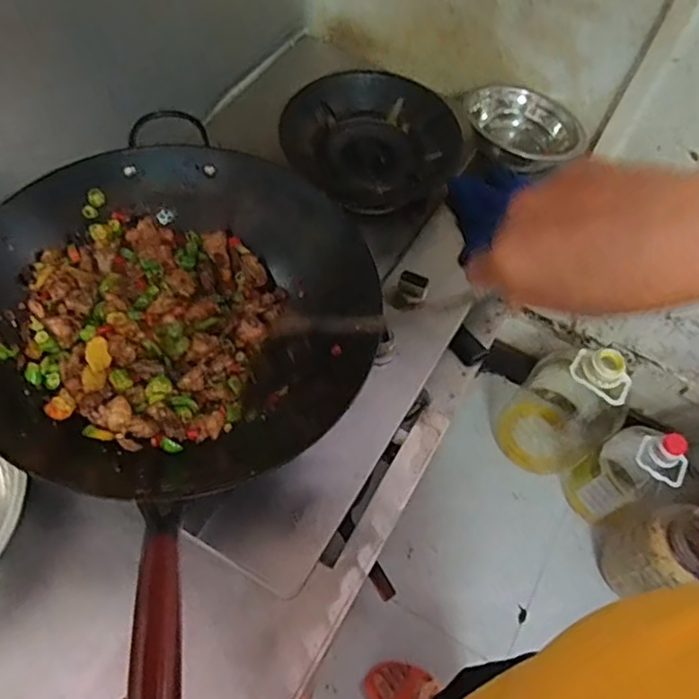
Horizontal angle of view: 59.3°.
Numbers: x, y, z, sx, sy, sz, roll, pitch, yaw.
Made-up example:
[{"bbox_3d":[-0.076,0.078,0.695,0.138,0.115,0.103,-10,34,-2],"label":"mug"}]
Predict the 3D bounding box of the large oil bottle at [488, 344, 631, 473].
[{"bbox_3d":[0.485,0.118,1.376,0.215,0.439,0.197,33,61,16],"label":"large oil bottle"}]

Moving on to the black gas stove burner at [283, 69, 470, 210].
[{"bbox_3d":[0.031,-0.313,0.914,0.263,0.094,0.215,-12,59,-12],"label":"black gas stove burner"}]

